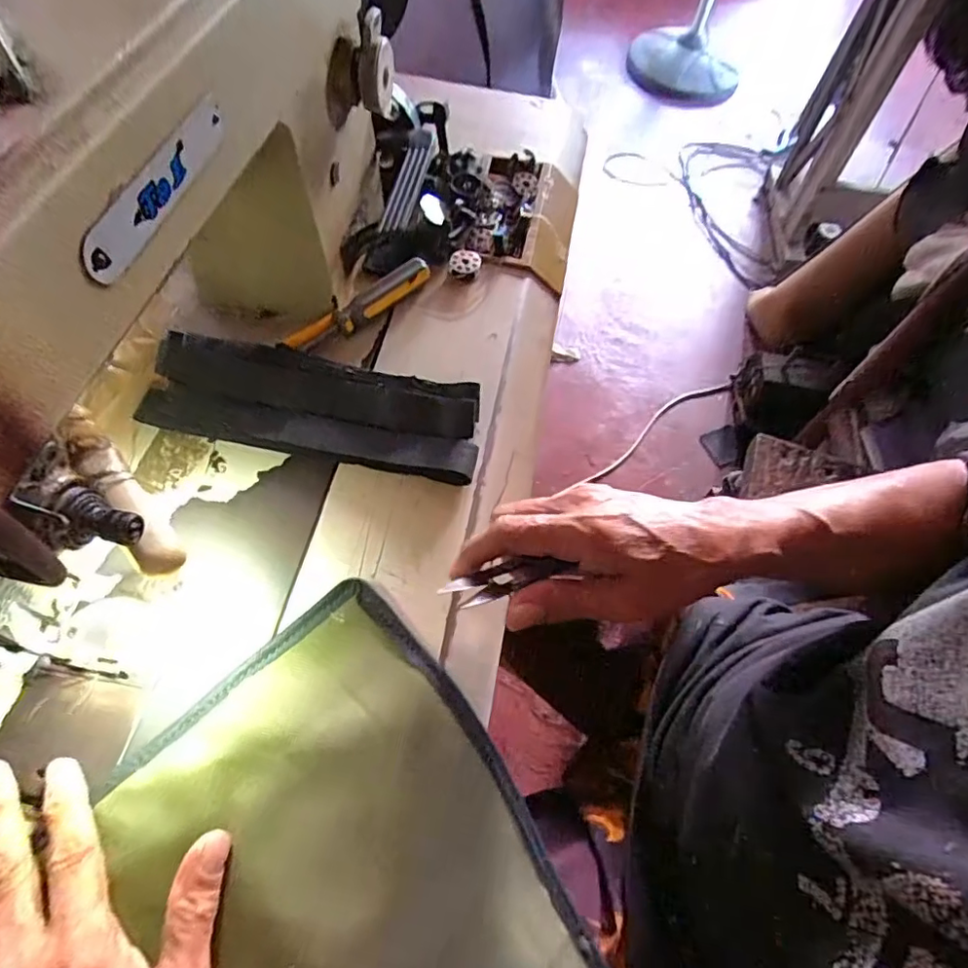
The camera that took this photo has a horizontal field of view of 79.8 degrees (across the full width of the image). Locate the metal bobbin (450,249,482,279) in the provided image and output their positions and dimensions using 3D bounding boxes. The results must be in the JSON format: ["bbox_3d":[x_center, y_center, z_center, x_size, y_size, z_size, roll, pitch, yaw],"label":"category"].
[{"bbox_3d":[-0.015,-0.177,0.464,0.024,0.011,0.025,3,62,-3],"label":"metal bobbin"}]

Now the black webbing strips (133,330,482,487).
[{"bbox_3d":[-0.113,-0.055,0.390,0.223,0.019,0.075,13,62,2],"label":"black webbing strips"}]

